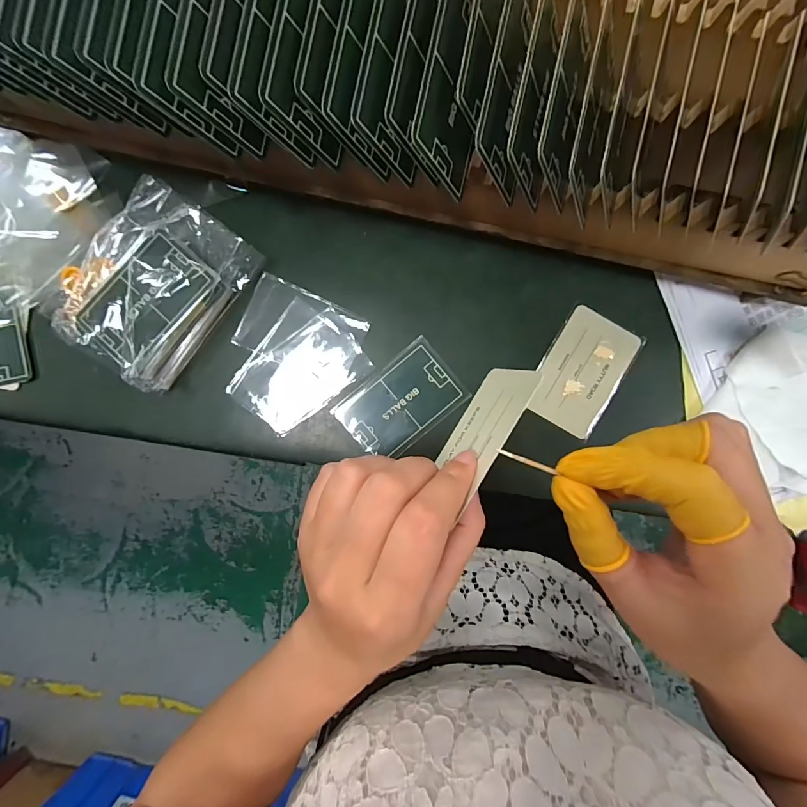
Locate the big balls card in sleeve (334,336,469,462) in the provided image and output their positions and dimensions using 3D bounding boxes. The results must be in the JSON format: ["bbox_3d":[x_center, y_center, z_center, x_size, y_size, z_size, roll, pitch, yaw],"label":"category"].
[{"bbox_3d":[-0.002,0.000,0.278,0.085,0.006,0.057,-40,91,2],"label":"big balls card in sleeve"}]

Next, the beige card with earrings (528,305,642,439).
[{"bbox_3d":[0.130,-0.023,0.273,0.053,0.006,0.083,29,92,0],"label":"beige card with earrings"}]

